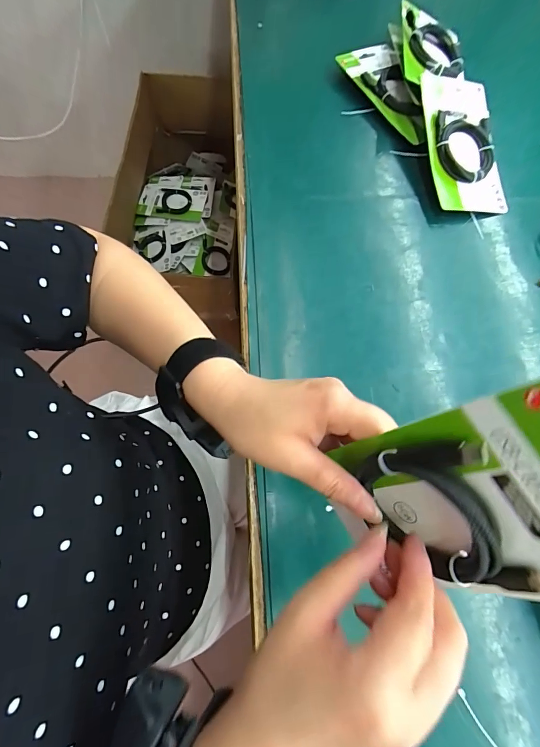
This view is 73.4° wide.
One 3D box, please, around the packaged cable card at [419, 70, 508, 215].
[{"bbox_3d":[0.246,-0.292,0.461,0.094,0.018,0.183,-6,83,-9],"label":"packaged cable card"}]

